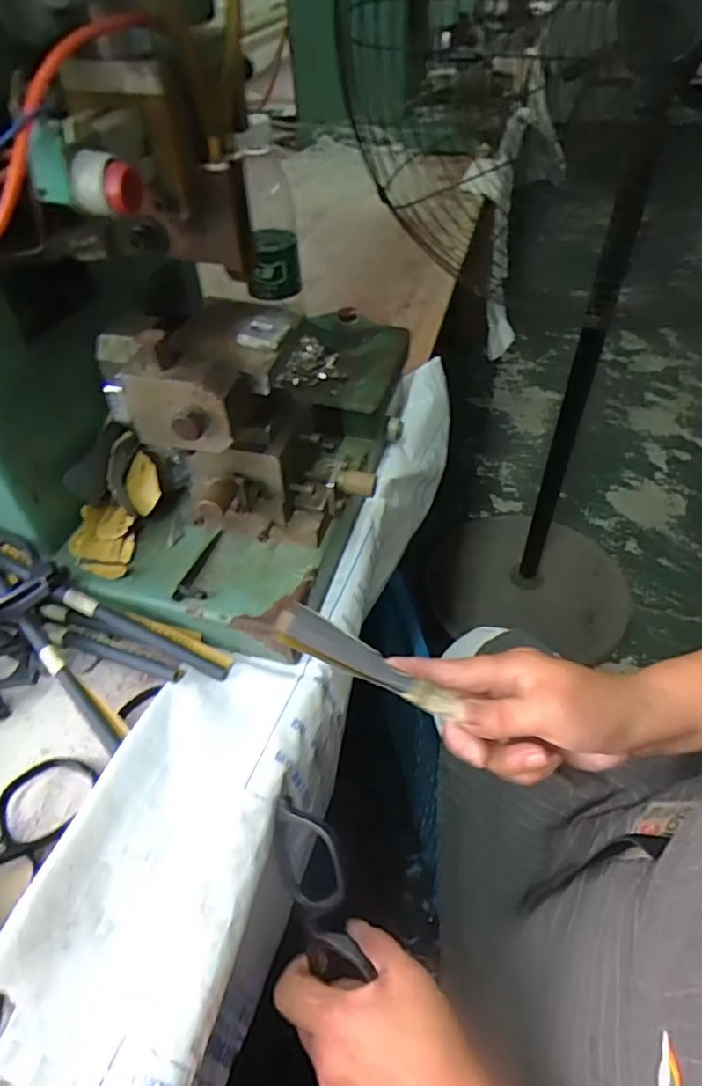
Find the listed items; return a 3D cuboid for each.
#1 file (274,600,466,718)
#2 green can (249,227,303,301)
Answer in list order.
[{"bbox_3d":[0.011,0.064,0.327,0.108,0.007,0.022,27,95,-14],"label":"file"},{"bbox_3d":[-0.086,-0.313,0.680,0.060,0.057,0.062,-4,46,0],"label":"green can"}]

